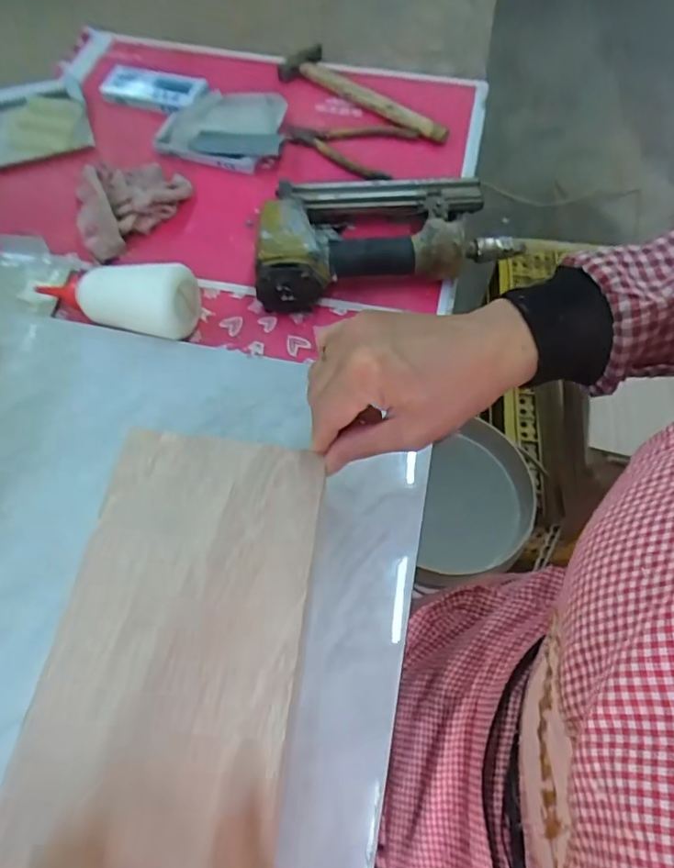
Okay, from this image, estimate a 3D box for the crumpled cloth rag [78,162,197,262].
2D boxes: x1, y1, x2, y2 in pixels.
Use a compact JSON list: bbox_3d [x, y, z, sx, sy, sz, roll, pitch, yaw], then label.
[{"bbox_3d":[-0.233,-0.252,0.580,0.094,0.031,0.131,33,65,16],"label":"crumpled cloth rag"}]

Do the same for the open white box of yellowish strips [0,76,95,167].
[{"bbox_3d":[-0.380,-0.386,0.664,0.141,0.026,0.141,-19,62,-10],"label":"open white box of yellowish strips"}]

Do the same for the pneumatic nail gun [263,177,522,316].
[{"bbox_3d":[0.044,-0.196,0.532,0.240,0.063,0.144,-4,61,-4],"label":"pneumatic nail gun"}]

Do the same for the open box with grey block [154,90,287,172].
[{"bbox_3d":[-0.137,-0.365,0.651,0.143,0.026,0.121,4,61,0],"label":"open box with grey block"}]

